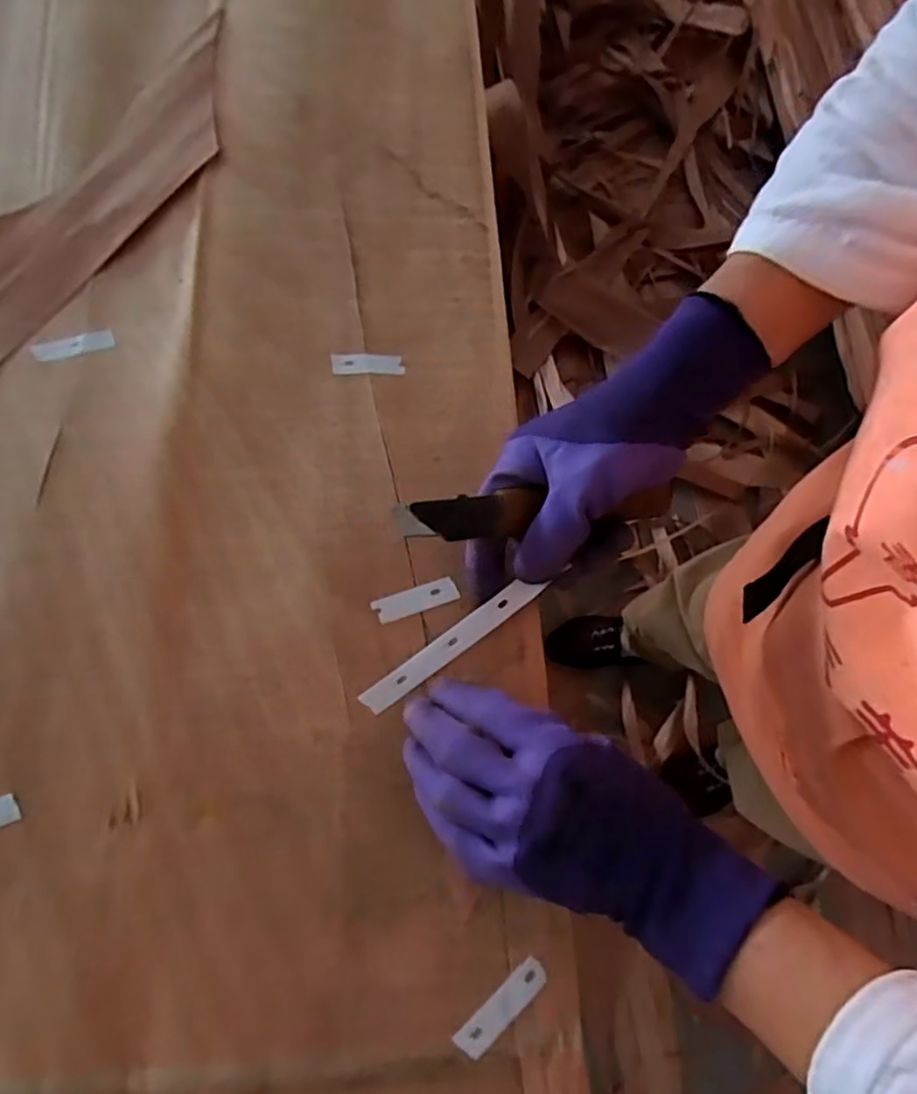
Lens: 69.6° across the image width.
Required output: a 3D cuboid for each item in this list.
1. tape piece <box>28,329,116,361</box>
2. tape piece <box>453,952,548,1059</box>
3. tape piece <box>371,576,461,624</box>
[{"bbox_3d":[-0.236,-0.123,0.403,0.049,0.004,0.014,-12,78,-2],"label":"tape piece"},{"bbox_3d":[0.020,0.210,0.301,0.048,0.006,0.013,-38,76,-13],"label":"tape piece"},{"bbox_3d":[-0.023,0.028,0.358,0.045,0.004,0.014,-18,72,-7],"label":"tape piece"}]

